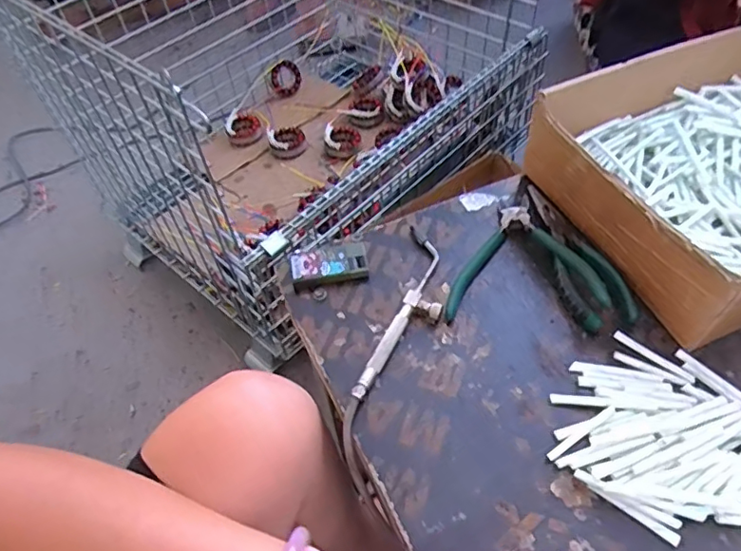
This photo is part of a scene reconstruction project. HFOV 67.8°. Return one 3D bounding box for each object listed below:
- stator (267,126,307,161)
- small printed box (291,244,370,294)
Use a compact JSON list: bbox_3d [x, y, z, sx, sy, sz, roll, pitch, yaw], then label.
[{"bbox_3d":[-0.195,-0.314,1.306,0.082,0.047,0.077,-2,52,3],"label":"stator"},{"bbox_3d":[-0.036,-0.008,0.487,0.065,0.019,0.035,-9,52,-4],"label":"small printed box"}]

